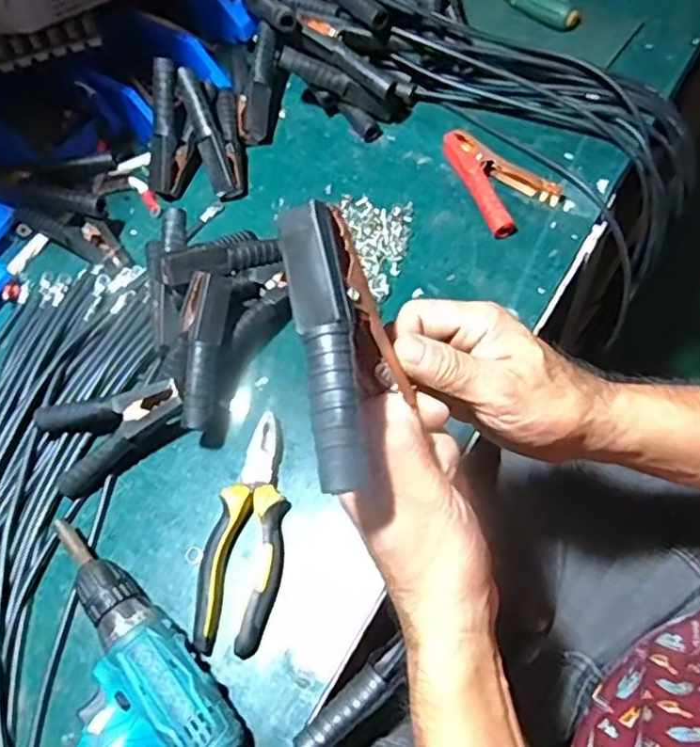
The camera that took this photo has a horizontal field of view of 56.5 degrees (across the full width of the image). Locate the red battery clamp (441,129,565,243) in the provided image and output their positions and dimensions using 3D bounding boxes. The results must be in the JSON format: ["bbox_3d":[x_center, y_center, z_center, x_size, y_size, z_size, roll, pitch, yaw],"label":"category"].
[{"bbox_3d":[0.147,-0.209,0.693,0.088,0.021,0.135,-37,65,-13],"label":"red battery clamp"}]

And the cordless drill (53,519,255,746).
[{"bbox_3d":[-0.218,0.243,0.483,0.190,0.084,0.236,-40,65,-14],"label":"cordless drill"}]

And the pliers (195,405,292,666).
[{"bbox_3d":[-0.087,0.132,0.552,0.066,0.027,0.192,6,64,9],"label":"pliers"}]

